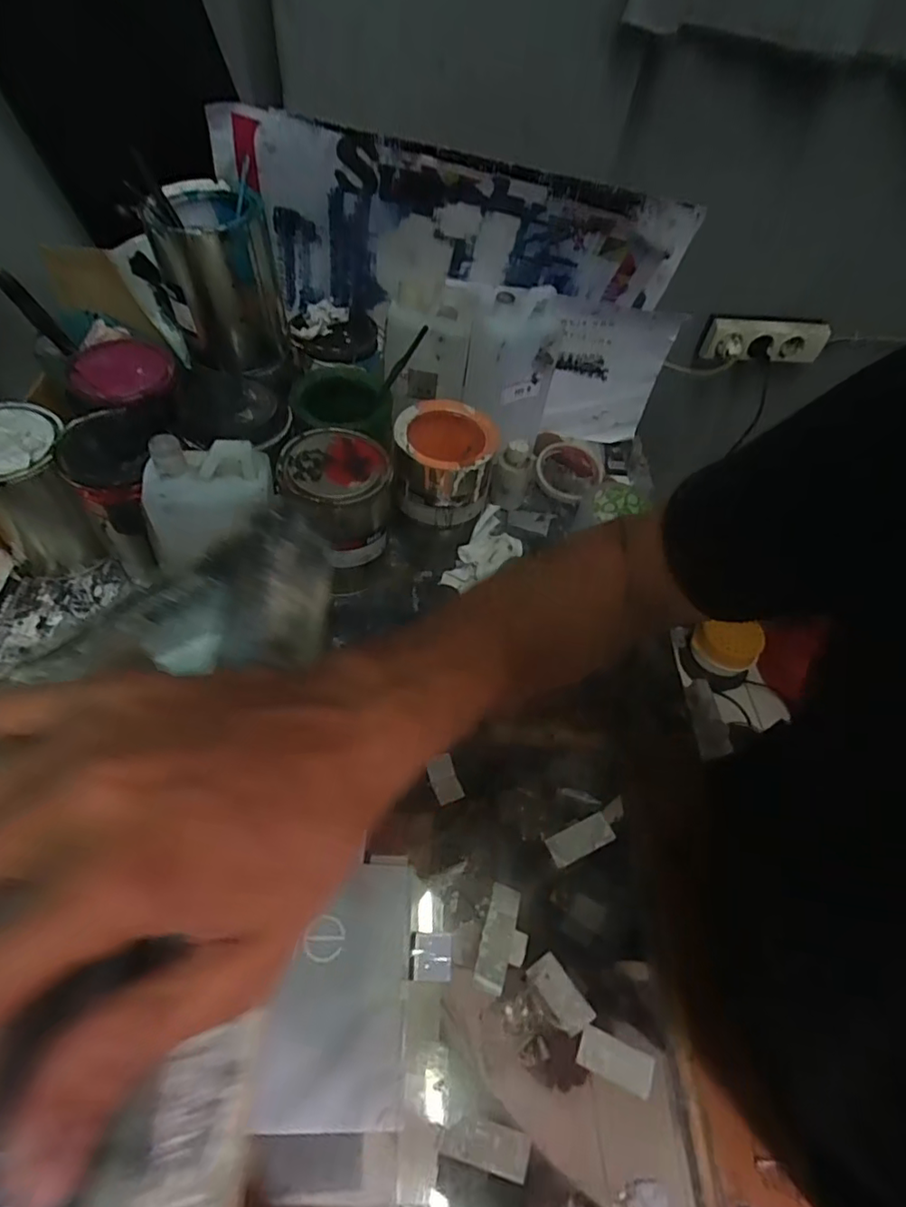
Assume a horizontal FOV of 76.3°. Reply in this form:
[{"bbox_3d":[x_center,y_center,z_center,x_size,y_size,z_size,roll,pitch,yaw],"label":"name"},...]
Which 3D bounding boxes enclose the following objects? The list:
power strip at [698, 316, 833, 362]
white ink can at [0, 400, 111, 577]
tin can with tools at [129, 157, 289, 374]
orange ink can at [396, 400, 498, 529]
[{"bbox_3d":[0.492,-0.416,0.908,0.203,0.063,0.031,-4,23,-7],"label":"power strip"},{"bbox_3d":[-0.434,-0.115,0.595,0.102,0.158,0.106,-20,59,-21],"label":"white ink can"},{"bbox_3d":[-0.236,-0.333,0.591,0.098,0.159,0.095,4,54,-6],"label":"tin can with tools"},{"bbox_3d":[-0.010,-0.156,0.650,0.107,0.092,0.104,4,54,-6],"label":"orange ink can"}]

